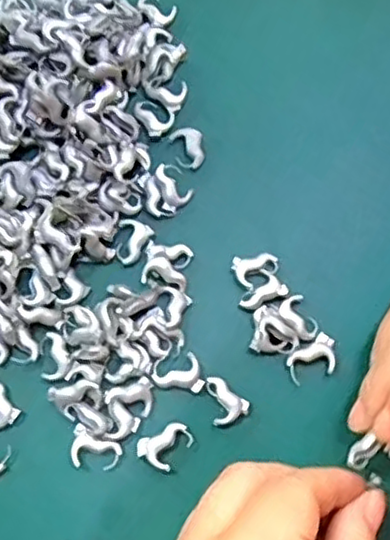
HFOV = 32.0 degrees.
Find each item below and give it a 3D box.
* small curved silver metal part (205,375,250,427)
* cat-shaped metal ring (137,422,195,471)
[{"bbox_3d":[0.011,0.055,0.282,0.020,0.004,0.016,40,77,10],"label":"small curved silver metal part"},{"bbox_3d":[-0.011,0.072,0.277,0.022,0.004,0.015,-27,76,-9],"label":"cat-shaped metal ring"}]

